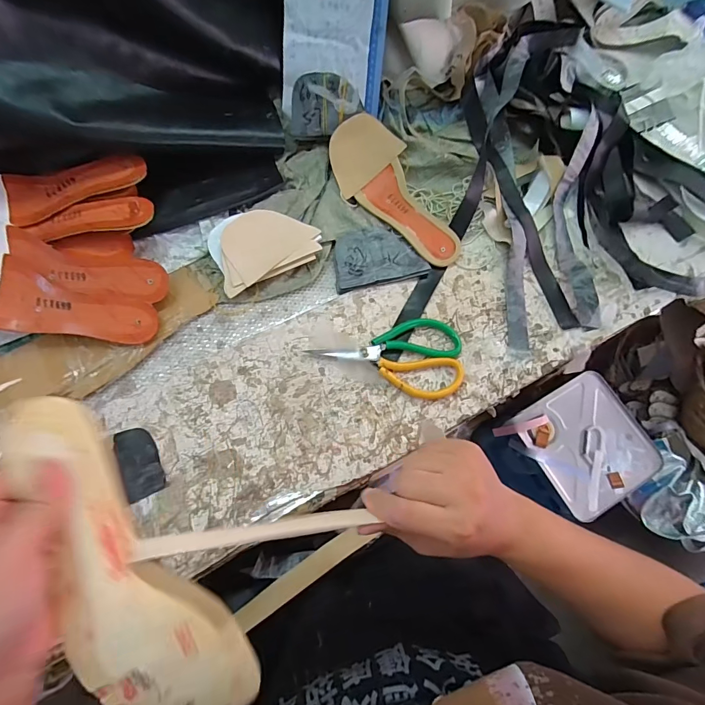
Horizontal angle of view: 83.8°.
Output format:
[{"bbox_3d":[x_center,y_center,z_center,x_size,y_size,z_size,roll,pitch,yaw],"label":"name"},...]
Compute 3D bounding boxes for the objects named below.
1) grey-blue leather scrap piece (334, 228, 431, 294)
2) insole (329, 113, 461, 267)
[{"bbox_3d":[0.033,-0.132,0.539,0.122,0.011,0.085,-14,68,-7],"label":"grey-blue leather scrap piece"},{"bbox_3d":[0.062,-0.223,0.555,0.105,0.032,0.239,-34,84,-15],"label":"insole"}]

